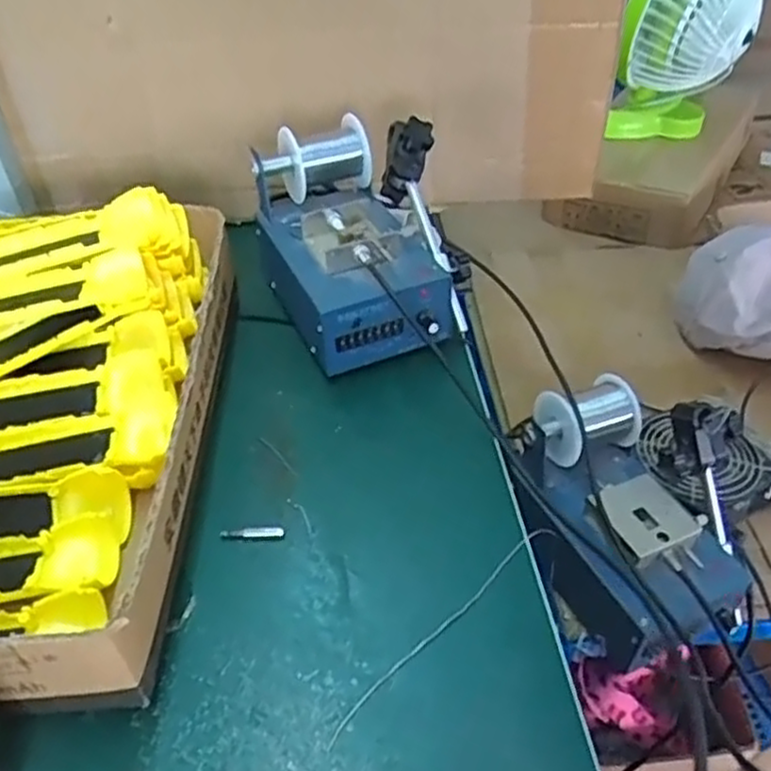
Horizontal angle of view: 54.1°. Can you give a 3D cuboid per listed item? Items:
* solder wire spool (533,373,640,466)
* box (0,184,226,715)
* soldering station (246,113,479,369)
[{"bbox_3d":[0.176,0.027,0.663,0.086,0.053,0.057,-20,44,-21],"label":"solder wire spool"},{"bbox_3d":[-0.239,0.011,0.526,0.219,0.102,0.412,-2,41,-2],"label":"box"},{"bbox_3d":[-0.025,-0.135,0.660,0.144,0.140,0.232,-16,43,-17],"label":"soldering station"}]

